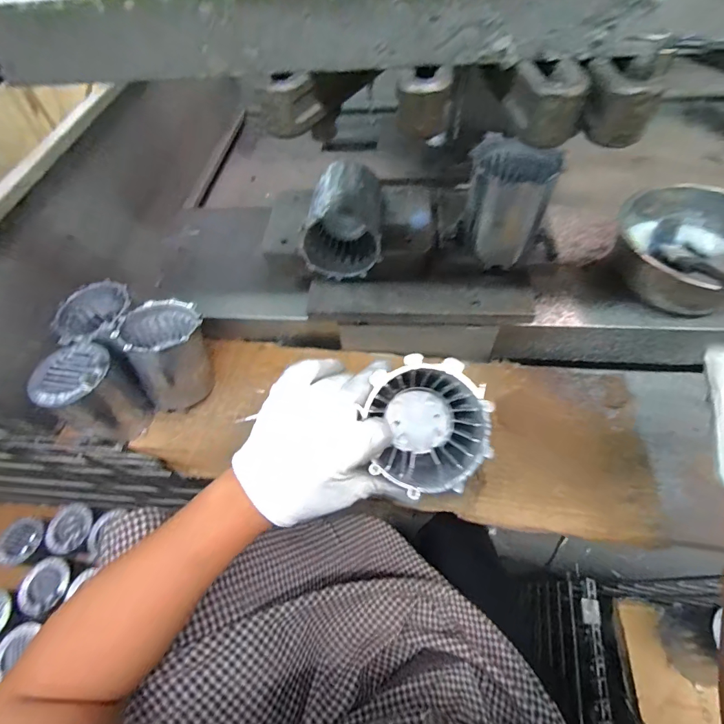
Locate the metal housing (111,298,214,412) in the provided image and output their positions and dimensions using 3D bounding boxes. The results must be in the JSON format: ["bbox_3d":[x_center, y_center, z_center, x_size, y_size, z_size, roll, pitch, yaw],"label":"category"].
[{"bbox_3d":[-0.253,-0.012,0.507,0.110,0.111,0.106,-32,62,-14],"label":"metal housing"}]

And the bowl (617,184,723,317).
[{"bbox_3d":[0.410,-0.147,0.488,0.176,0.064,0.176,-2,59,4],"label":"bowl"}]

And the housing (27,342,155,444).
[{"bbox_3d":[-0.333,0.041,0.479,0.089,0.112,0.089,30,66,21],"label":"housing"}]

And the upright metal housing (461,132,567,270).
[{"bbox_3d":[0.170,-0.189,0.451,0.089,0.110,0.093,16,62,14],"label":"upright metal housing"}]

